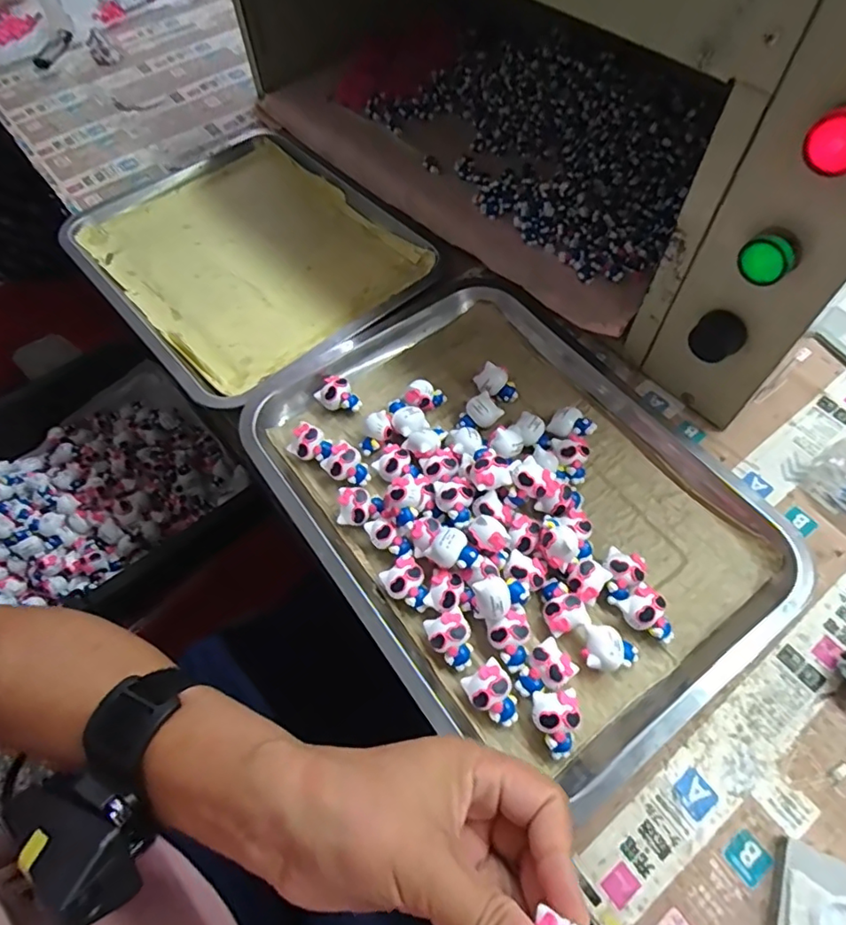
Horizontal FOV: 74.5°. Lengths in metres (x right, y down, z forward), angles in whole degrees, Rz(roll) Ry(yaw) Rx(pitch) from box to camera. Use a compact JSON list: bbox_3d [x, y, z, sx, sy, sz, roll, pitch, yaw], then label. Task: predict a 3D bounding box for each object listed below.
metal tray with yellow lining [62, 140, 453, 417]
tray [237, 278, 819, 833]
[{"bbox_3d":[-0.180,-0.214,0.561,0.263,0.032,0.357,-38,67,-18],"label":"metal tray with yellow lining"},{"bbox_3d":[0.060,0.012,0.392,0.276,0.031,0.354,-34,65,-16],"label":"tray"}]

